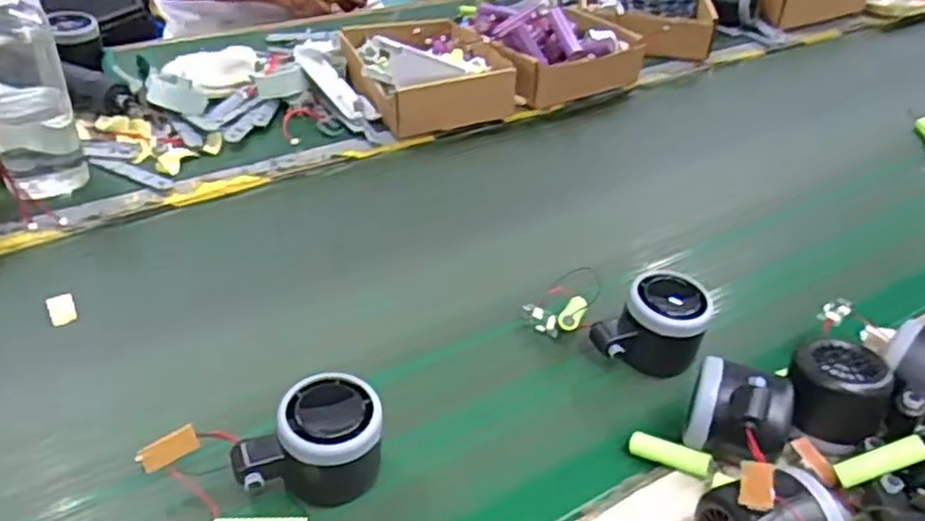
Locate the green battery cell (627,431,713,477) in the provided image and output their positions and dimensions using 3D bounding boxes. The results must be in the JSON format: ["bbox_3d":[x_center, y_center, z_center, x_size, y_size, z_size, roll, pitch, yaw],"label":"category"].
[{"bbox_3d":[0.127,0.118,0.463,0.050,0.010,0.011,13,37,29],"label":"green battery cell"}]

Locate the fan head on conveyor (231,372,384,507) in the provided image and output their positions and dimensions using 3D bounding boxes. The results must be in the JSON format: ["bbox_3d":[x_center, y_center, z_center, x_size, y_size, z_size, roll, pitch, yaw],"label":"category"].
[{"bbox_3d":[-0.088,0.107,0.434,0.079,0.054,0.054,-19,45,-28],"label":"fan head on conveyor"}]

